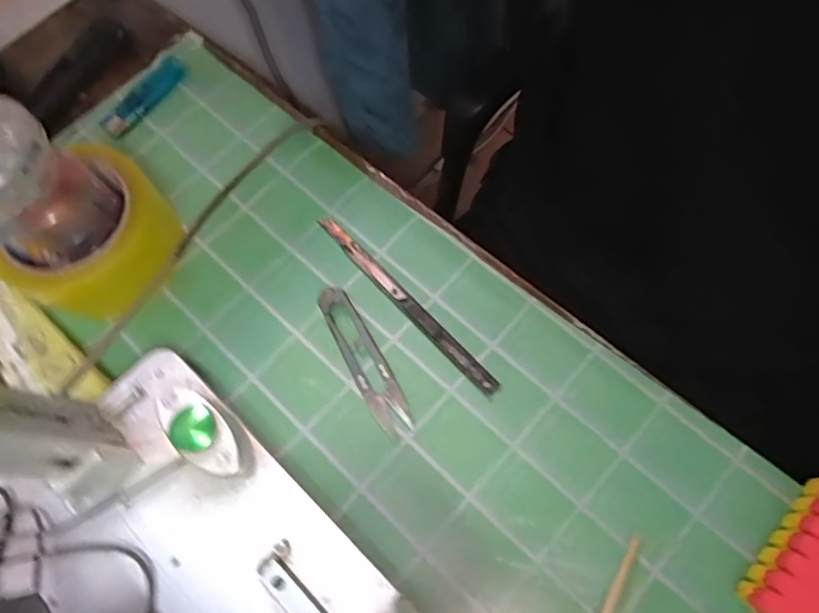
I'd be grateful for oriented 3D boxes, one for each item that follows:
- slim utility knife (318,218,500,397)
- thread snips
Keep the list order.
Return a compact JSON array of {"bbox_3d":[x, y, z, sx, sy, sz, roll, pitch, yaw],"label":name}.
[{"bbox_3d":[-0.004,-0.005,0.344,0.012,0.007,0.159,-41,73,-12],"label":"slim utility knife"},{"bbox_3d":[-0.028,0.032,0.331,0.023,0.009,0.102,-29,71,-8],"label":"thread snips"}]

